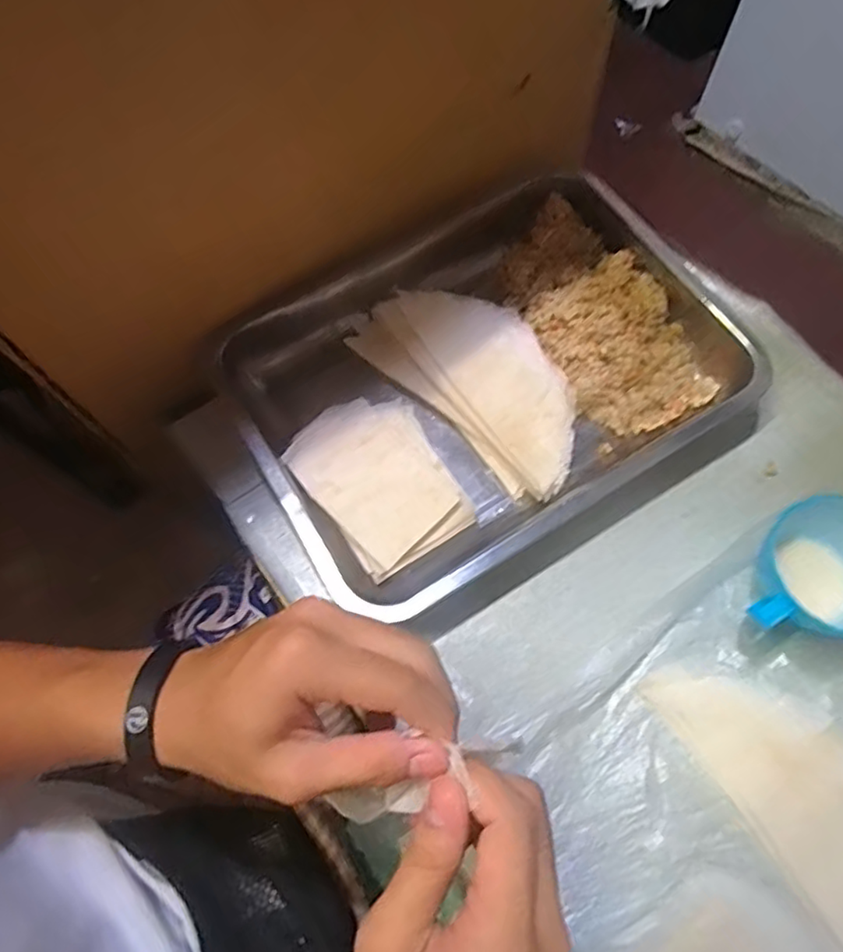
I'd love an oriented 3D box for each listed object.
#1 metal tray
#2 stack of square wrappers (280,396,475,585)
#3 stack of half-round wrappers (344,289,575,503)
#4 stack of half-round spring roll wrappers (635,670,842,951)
[{"bbox_3d":[0.049,-0.079,0.468,0.353,0.044,0.258,-31,70,-10],"label":"metal tray"},{"bbox_3d":[-0.031,0.004,0.442,0.092,0.033,0.120,-32,71,-11],"label":"stack of square wrappers"},{"bbox_3d":[0.046,-0.077,0.476,0.197,0.027,0.099,42,75,16],"label":"stack of half-round wrappers"},{"bbox_3d":[0.230,0.189,0.369,0.081,0.009,0.192,-32,70,-11],"label":"stack of half-round spring roll wrappers"}]

